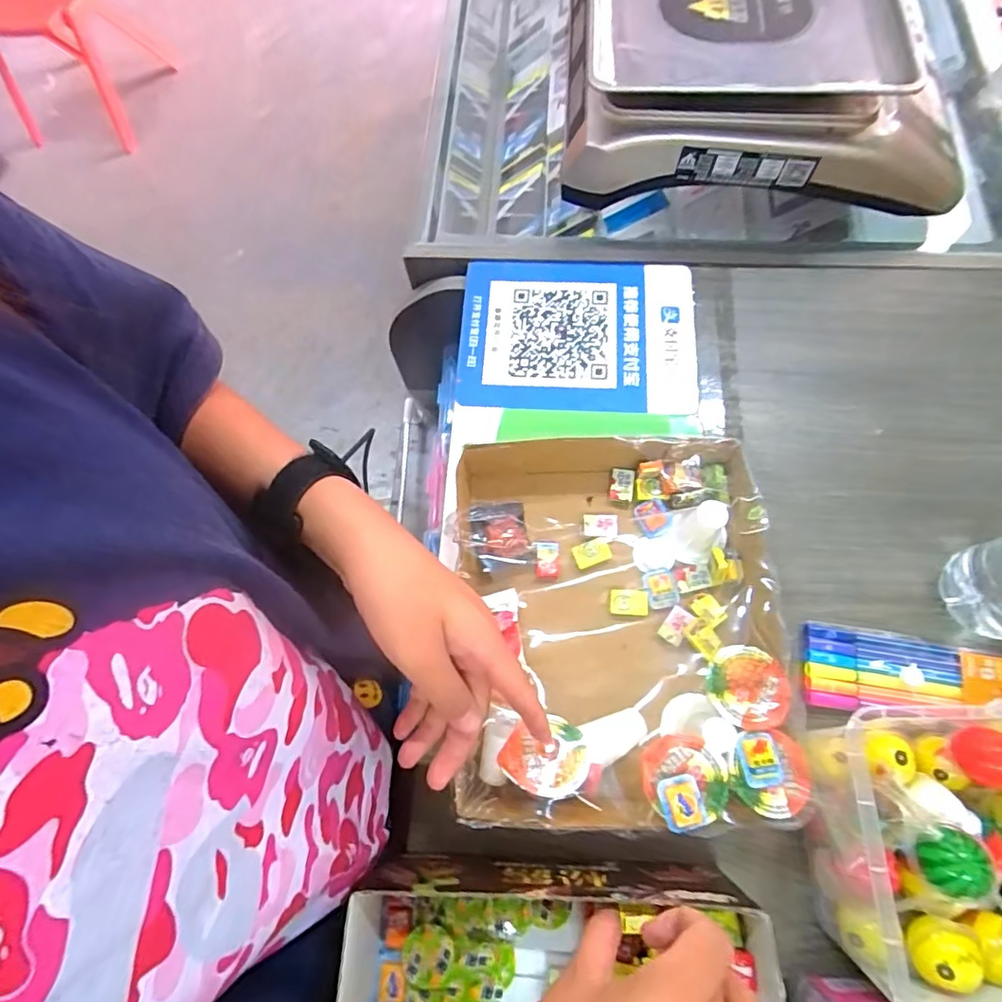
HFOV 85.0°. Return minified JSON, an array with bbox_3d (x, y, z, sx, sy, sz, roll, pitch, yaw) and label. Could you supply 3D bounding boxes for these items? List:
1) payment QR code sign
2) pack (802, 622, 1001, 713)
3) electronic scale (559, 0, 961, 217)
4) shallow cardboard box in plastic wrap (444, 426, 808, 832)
[{"bbox_3d":[0.064,-0.144,0.473,0.198,0.010,0.147,4,72,4],"label":"payment QR code sign"},{"bbox_3d":[0.283,0.119,0.362,0.154,0.013,0.053,8,72,6],"label":"pack"},{"bbox_3d":[0.234,-0.437,0.514,0.333,0.119,0.360,3,72,4],"label":"electronic scale"},{"bbox_3d":[0.074,0.077,0.365,0.208,0.059,0.239,0,69,2],"label":"shallow cardboard box in plastic wrap"}]

